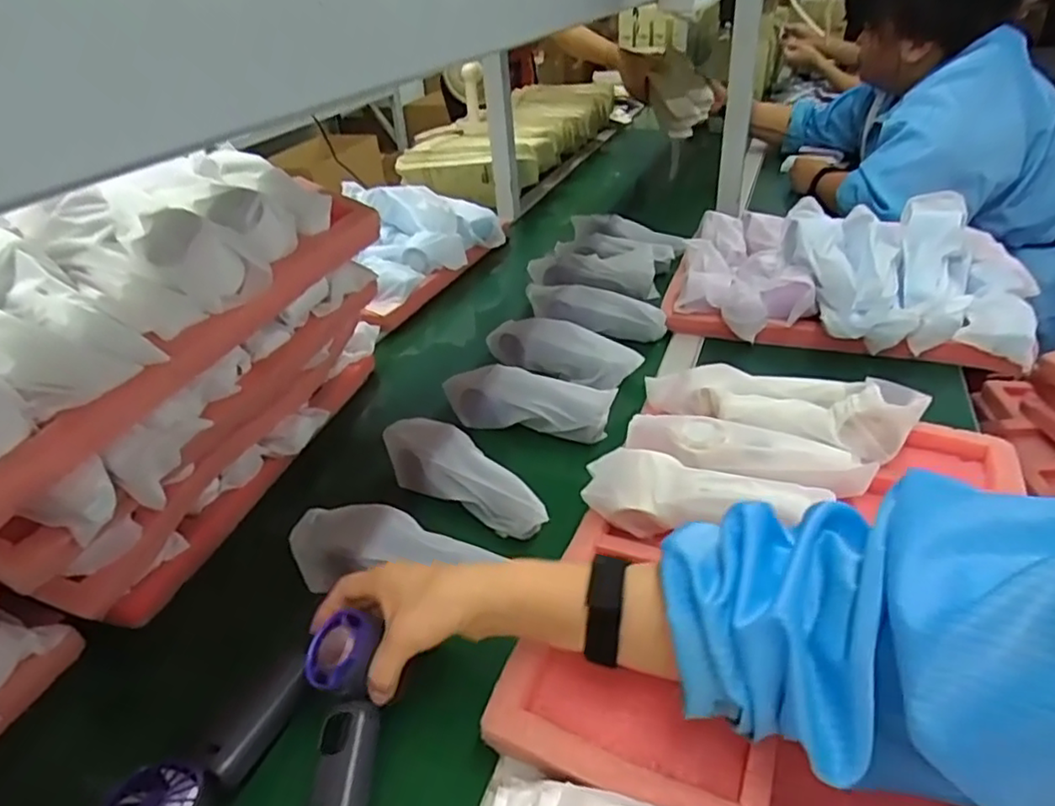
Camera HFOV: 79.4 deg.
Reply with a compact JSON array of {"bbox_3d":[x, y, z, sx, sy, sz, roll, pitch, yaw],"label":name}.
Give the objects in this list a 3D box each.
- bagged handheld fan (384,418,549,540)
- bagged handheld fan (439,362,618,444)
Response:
[{"bbox_3d":[-0.064,0.069,0.610,0.200,0.050,0.059,24,43,36],"label":"bagged handheld fan"},{"bbox_3d":[0.002,-0.003,0.703,0.182,0.058,0.047,9,36,20],"label":"bagged handheld fan"}]

